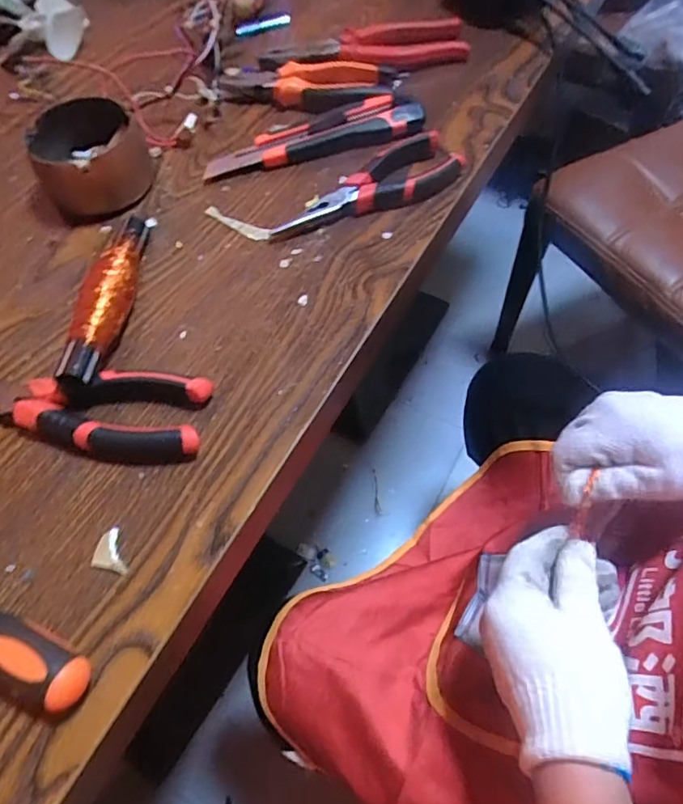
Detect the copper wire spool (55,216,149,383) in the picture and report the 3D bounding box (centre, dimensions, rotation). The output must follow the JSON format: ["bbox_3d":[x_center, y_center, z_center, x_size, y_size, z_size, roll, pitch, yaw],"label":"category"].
[{"bbox_3d":[-0.159,-0.075,0.382,0.029,0.029,0.154,0,60,3],"label":"copper wire spool"}]

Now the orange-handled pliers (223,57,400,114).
[{"bbox_3d":[-0.036,-0.282,0.498,0.156,0.028,0.072,8,61,8],"label":"orange-handled pliers"}]

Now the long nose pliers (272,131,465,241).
[{"bbox_3d":[0.019,-0.166,0.432,0.158,0.025,0.047,-24,62,-10],"label":"long nose pliers"}]

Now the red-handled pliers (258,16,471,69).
[{"bbox_3d":[0.019,-0.337,0.521,0.190,0.022,0.059,-6,60,0],"label":"red-handled pliers"}]

